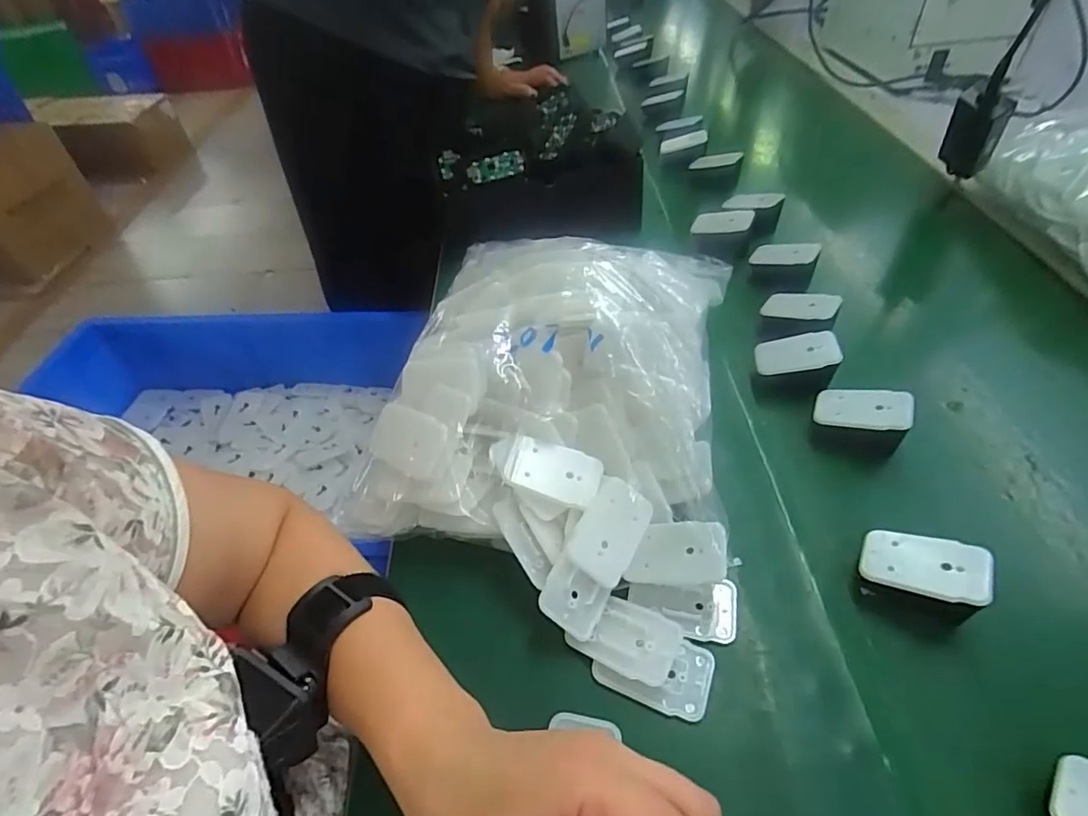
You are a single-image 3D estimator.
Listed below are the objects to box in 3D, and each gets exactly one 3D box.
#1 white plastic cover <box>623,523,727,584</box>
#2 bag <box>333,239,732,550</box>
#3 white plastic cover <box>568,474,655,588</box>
[{"bbox_3d":[0.088,0.096,0.372,0.064,0.007,0.041,-10,52,26],"label":"white plastic cover"},{"bbox_3d":[0.011,-0.037,0.468,0.260,0.114,0.321,6,48,11],"label":"bag"},{"bbox_3d":[0.045,0.083,0.380,0.043,0.005,0.067,31,69,1],"label":"white plastic cover"}]

